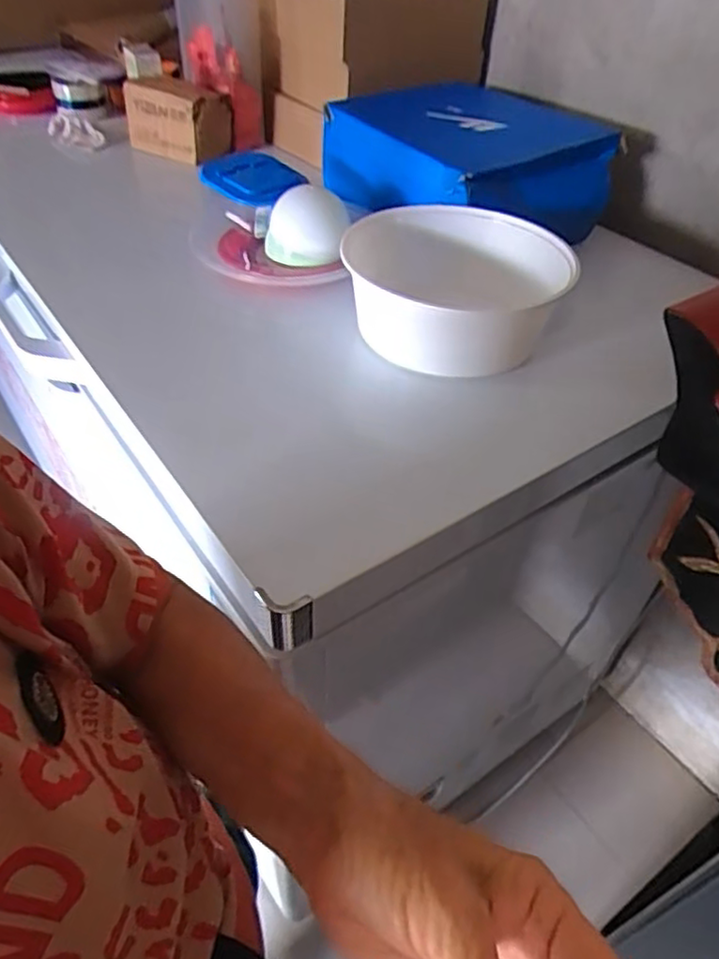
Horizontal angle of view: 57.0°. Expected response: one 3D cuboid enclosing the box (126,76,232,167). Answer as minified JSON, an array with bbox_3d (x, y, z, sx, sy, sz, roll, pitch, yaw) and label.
[{"bbox_3d":[-0.287,-0.587,1.090,0.165,0.107,0.103,26,48,21],"label":"box"}]

